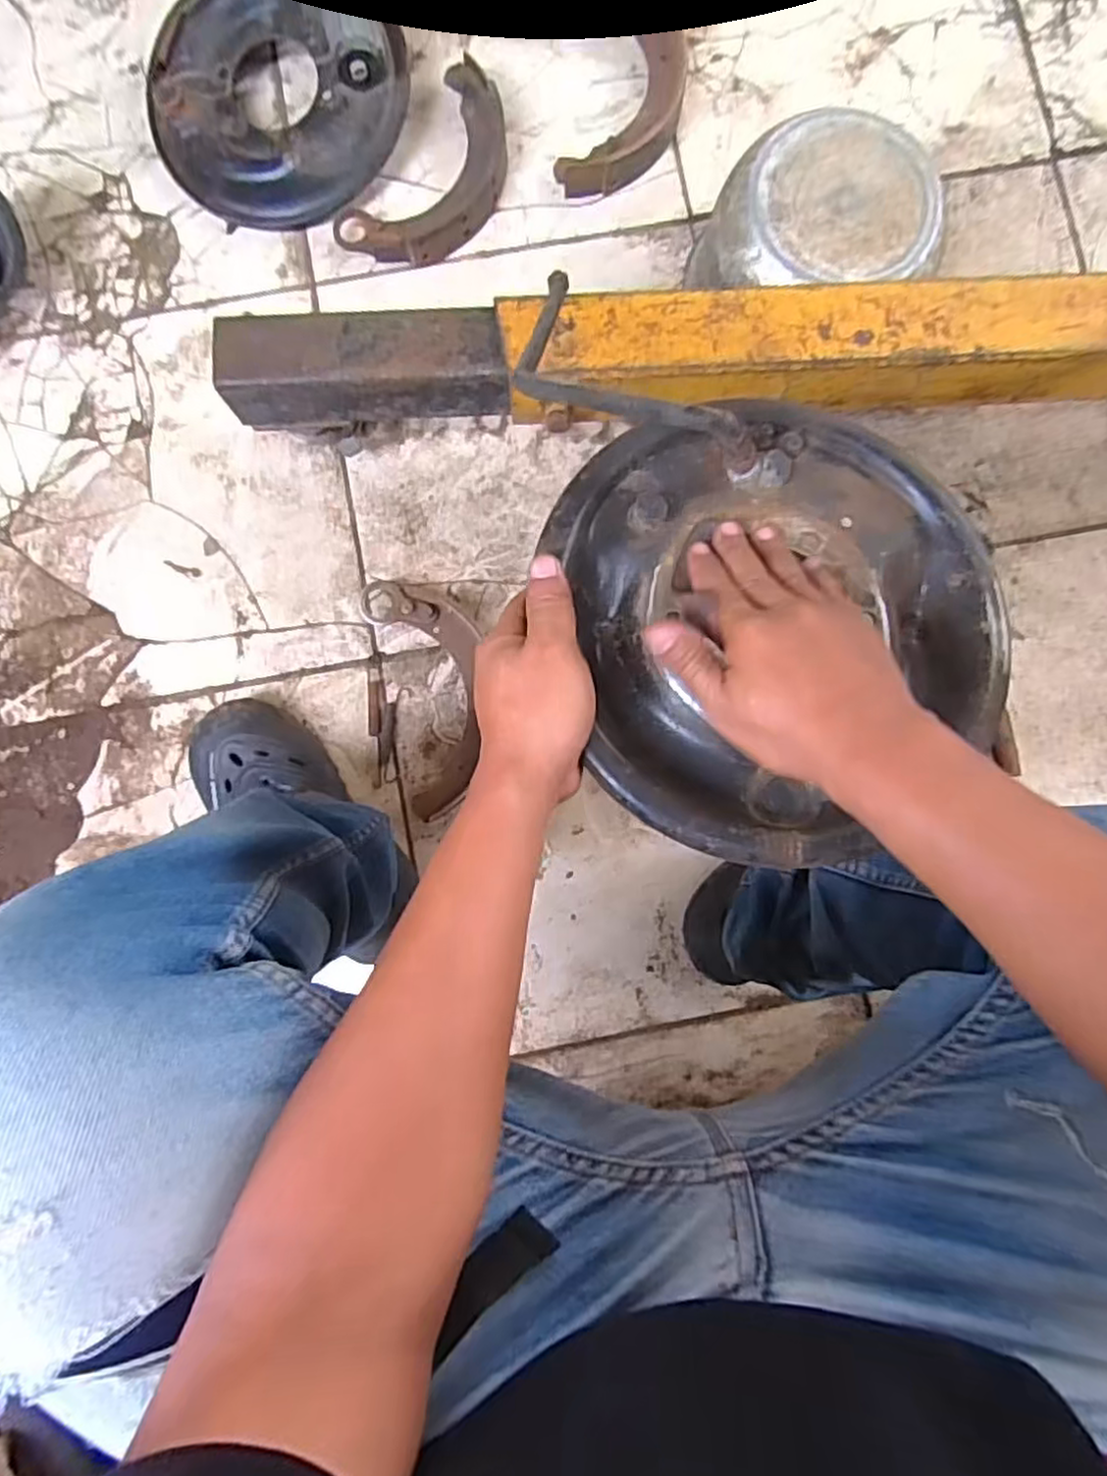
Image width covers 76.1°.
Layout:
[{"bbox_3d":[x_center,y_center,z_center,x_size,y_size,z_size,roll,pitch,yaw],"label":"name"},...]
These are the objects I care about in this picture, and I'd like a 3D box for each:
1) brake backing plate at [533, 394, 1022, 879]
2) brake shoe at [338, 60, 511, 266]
[{"bbox_3d":[0.132,-0.067,0.395,0.241,0.053,0.251,0,88,0],"label":"brake backing plate"},{"bbox_3d":[-0.118,-0.576,0.731,0.120,0.031,0.223,37,88,1],"label":"brake shoe"}]

